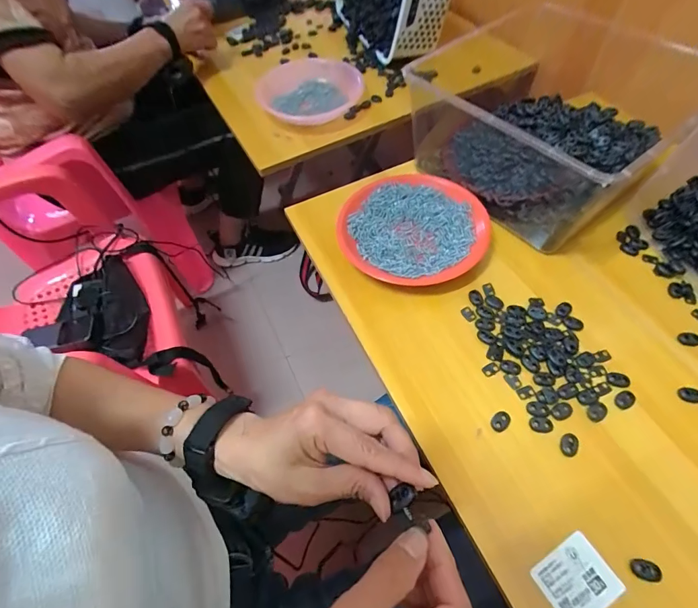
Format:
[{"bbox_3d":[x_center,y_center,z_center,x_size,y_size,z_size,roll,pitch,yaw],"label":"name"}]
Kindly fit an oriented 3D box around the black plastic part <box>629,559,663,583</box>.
[{"bbox_3d":[0.247,0.221,0.316,0.022,0.007,0.014,11,60,11],"label":"black plastic part"}]

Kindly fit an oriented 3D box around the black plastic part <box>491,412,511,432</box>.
[{"bbox_3d":[0.154,0.119,0.387,0.022,0.005,0.016,-34,61,-16],"label":"black plastic part"}]

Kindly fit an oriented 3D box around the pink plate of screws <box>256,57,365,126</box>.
[{"bbox_3d":[-0.078,-0.395,0.709,0.193,0.058,0.192,-7,55,10],"label":"pink plate of screws"}]

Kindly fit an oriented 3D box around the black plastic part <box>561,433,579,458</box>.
[{"bbox_3d":[0.214,0.137,0.370,0.015,0.004,0.022,11,60,11],"label":"black plastic part"}]

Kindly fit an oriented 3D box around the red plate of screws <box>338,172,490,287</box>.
[{"bbox_3d":[0.087,-0.109,0.511,0.183,0.038,0.194,-2,58,3],"label":"red plate of screws"}]

